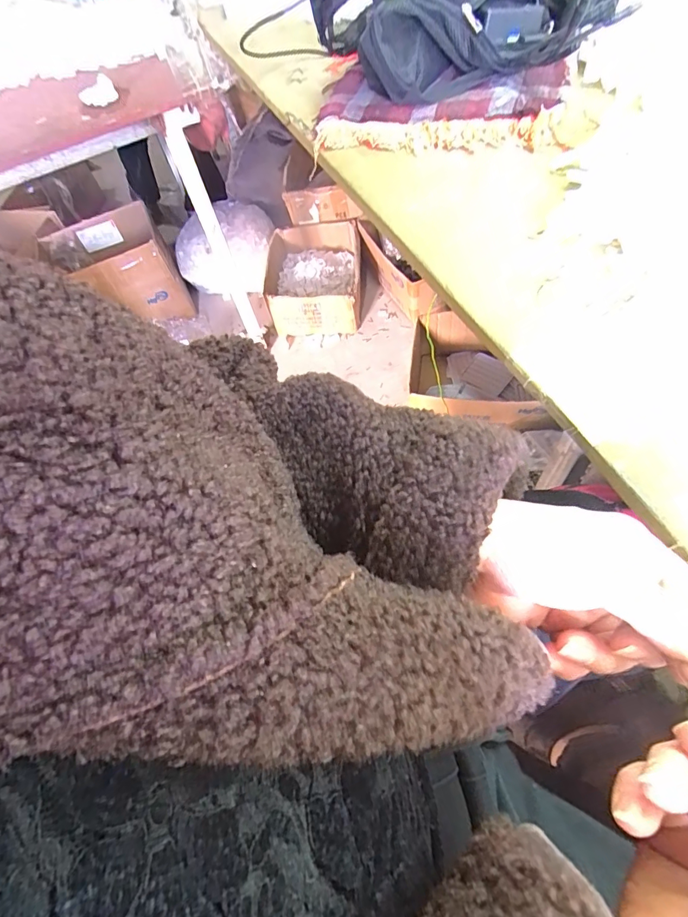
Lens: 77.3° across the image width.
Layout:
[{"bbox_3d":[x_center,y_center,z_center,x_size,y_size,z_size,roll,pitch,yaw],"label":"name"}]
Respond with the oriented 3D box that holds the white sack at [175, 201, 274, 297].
[{"bbox_3d":[-0.420,-0.722,1.540,0.239,0.227,0.332,37,67,19],"label":"white sack"}]

